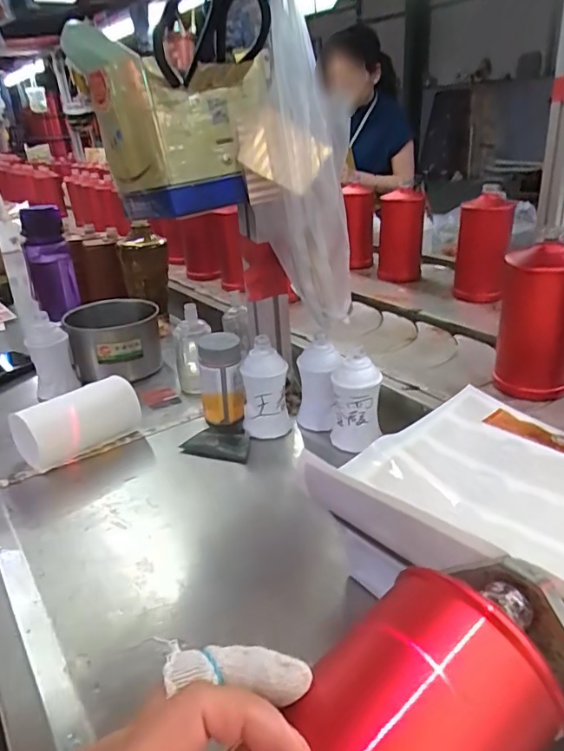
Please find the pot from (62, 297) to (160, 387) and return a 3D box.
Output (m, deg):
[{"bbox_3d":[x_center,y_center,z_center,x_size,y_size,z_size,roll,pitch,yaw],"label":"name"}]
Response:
[{"bbox_3d":[-0.258,-0.053,0.821,0.136,0.092,0.134,-5,28,2],"label":"pot"}]

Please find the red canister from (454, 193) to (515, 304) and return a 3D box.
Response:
[{"bbox_3d":[0.347,-0.213,0.905,0.086,0.156,0.094,5,29,17],"label":"red canister"}]

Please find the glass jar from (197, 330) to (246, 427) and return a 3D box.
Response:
[{"bbox_3d":[-0.076,0.006,0.660,0.054,0.107,0.054,-11,28,-12],"label":"glass jar"}]

